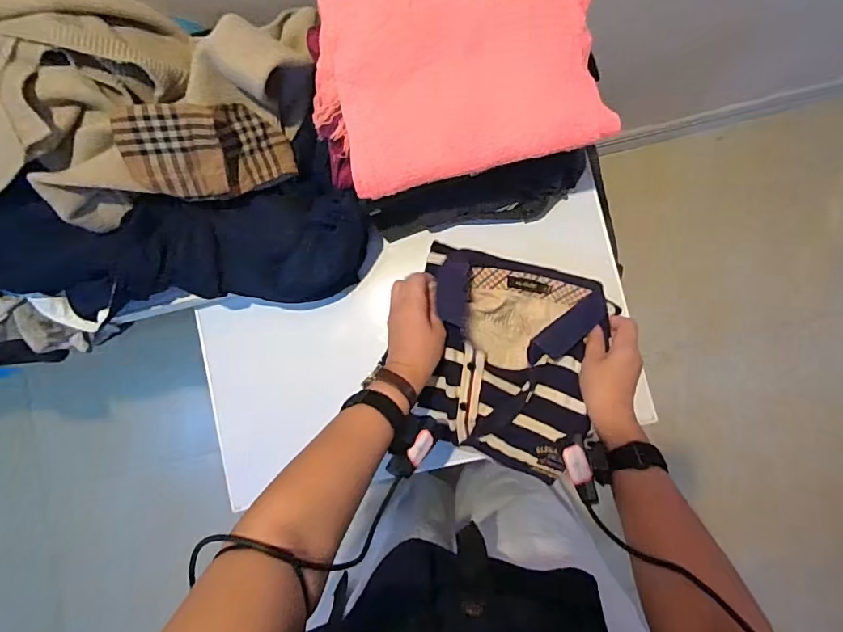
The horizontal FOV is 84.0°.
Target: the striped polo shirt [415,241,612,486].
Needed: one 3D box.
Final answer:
[{"bbox_3d":[0.094,0.053,0.569,0.222,0.056,0.247,13,87,6],"label":"striped polo shirt"}]

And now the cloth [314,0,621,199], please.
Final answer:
[{"bbox_3d":[0.036,-0.258,0.496,0.300,0.060,0.199,-11,85,4],"label":"cloth"}]

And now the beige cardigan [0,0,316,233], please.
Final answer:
[{"bbox_3d":[-0.367,-0.233,0.496,0.458,0.187,0.246,-1,86,5],"label":"beige cardigan"}]

